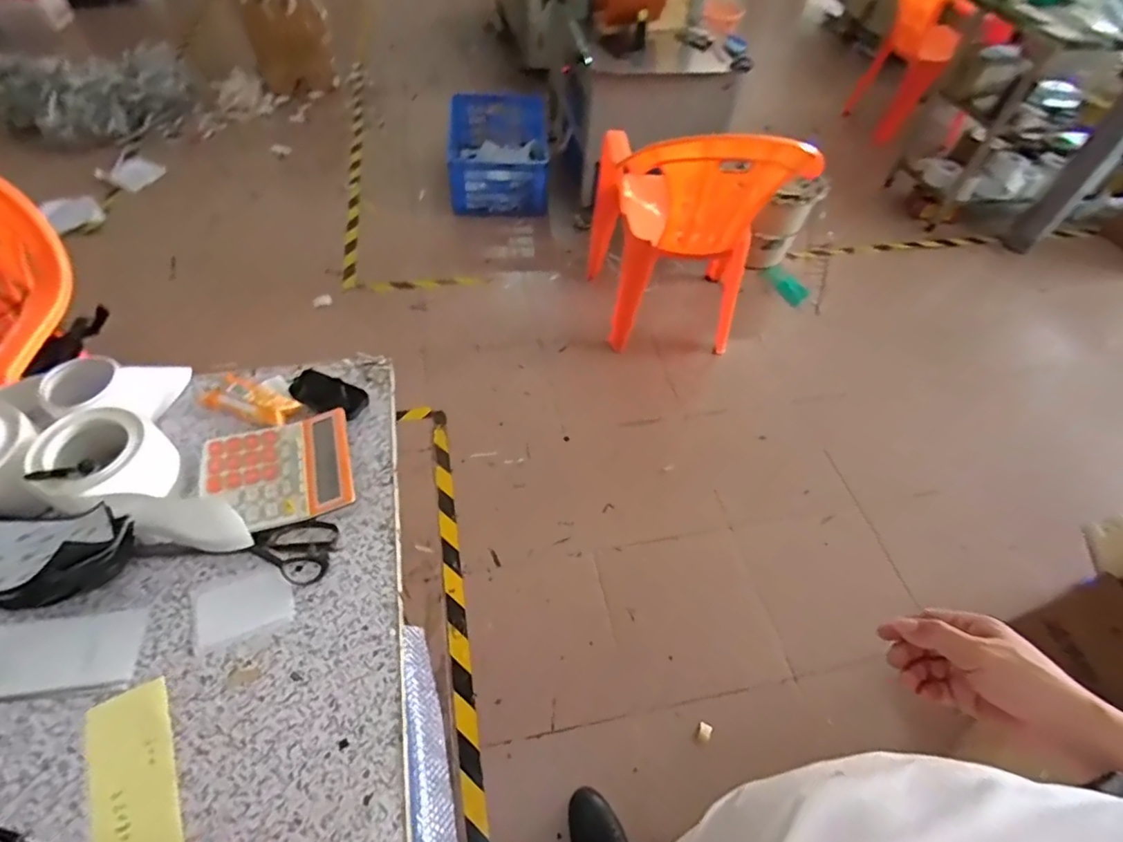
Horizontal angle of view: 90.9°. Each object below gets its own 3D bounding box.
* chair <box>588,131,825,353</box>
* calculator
[{"bbox_3d":[0.376,-0.615,1.733,0.517,0.738,0.483,4,52,-1],"label":"chair"},{"bbox_3d":[-0.350,0.064,0.688,0.169,0.019,0.142,-14,55,-14],"label":"calculator"}]

